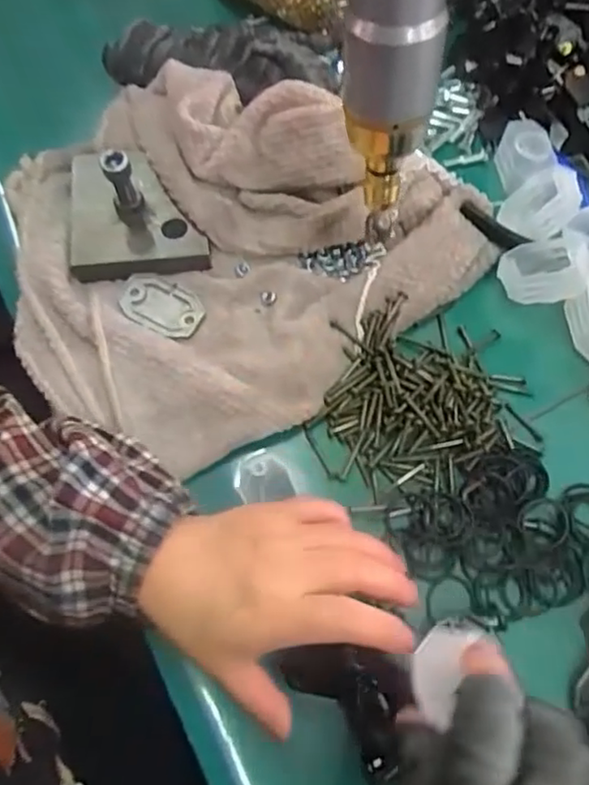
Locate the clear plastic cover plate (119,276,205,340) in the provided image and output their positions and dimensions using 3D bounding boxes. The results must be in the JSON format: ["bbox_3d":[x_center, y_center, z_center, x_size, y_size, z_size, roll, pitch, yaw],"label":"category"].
[{"bbox_3d":[-0.088,-0.057,0.415,0.057,0.005,0.034,22,71,9],"label":"clear plastic cover plate"}]

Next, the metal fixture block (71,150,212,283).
[{"bbox_3d":[-0.109,-0.132,0.412,0.092,0.052,0.100,-8,69,-2],"label":"metal fixture block"}]

